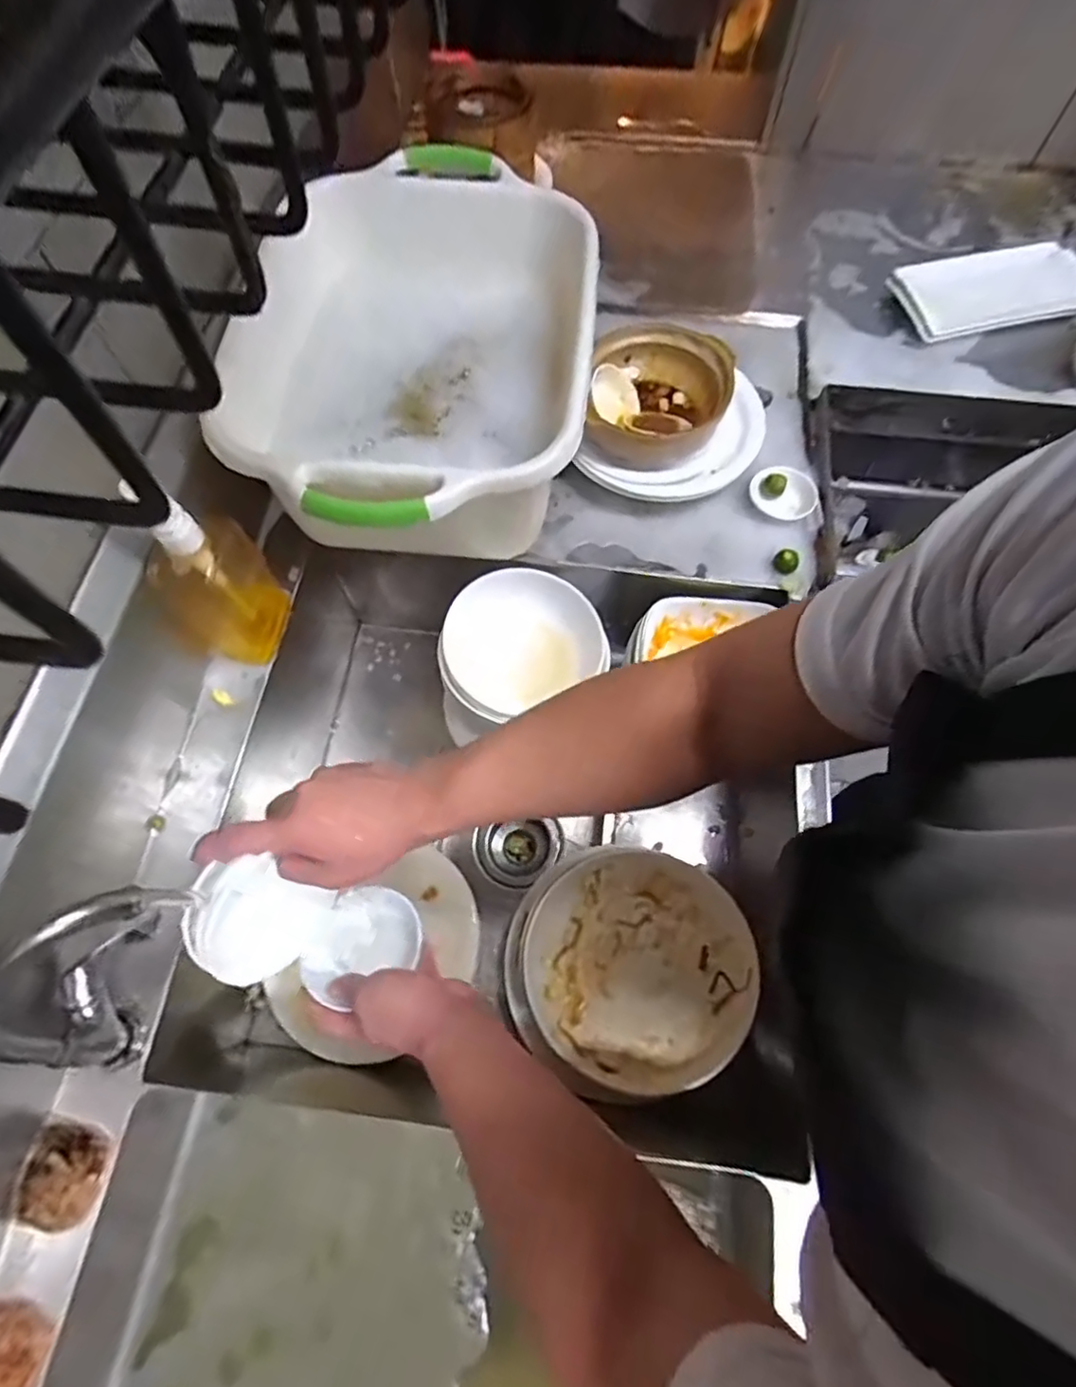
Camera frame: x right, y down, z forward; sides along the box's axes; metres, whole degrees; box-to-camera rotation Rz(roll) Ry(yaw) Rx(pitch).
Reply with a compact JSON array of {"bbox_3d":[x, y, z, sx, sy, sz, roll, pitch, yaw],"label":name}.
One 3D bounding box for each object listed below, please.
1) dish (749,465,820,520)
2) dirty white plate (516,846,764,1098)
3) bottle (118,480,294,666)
[{"bbox_3d":[0.284,-0.232,0.715,0.074,0.016,0.061,20,68,8],"label":"dish"},{"bbox_3d":[0.103,0.279,0.639,0.221,0.046,0.213,0,67,0],"label":"dirty white plate"},{"bbox_3d":[-0.302,-0.108,0.575,0.065,0.203,0.104,9,67,4],"label":"bottle"}]

